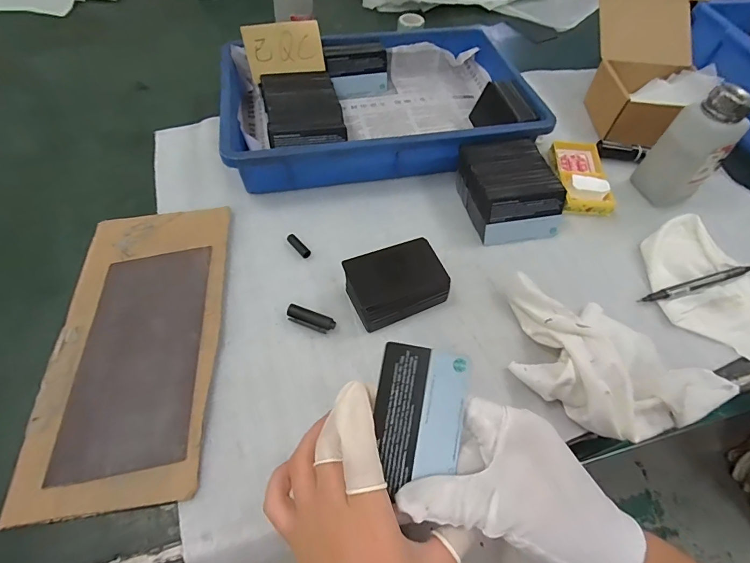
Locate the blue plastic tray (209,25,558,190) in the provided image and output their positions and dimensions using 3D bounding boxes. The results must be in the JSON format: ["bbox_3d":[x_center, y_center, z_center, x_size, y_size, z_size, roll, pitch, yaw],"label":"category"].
[{"bbox_3d":[0.002,-0.228,0.516,0.364,0.058,0.239,-9,58,-8],"label":"blue plastic tray"}]

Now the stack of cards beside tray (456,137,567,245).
[{"bbox_3d":[0.147,-0.100,0.445,0.087,0.051,0.104,-11,58,-10],"label":"stack of cards beside tray"}]

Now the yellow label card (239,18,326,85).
[{"bbox_3d":[-0.112,-0.289,0.505,0.092,0.058,0.005,-14,24,-8],"label":"yellow label card"}]

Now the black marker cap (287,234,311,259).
[{"bbox_3d":[-0.078,-0.036,0.418,0.010,0.007,0.031,-36,65,-23],"label":"black marker cap"}]

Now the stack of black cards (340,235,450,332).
[{"bbox_3d":[0.020,0.001,0.375,0.089,0.042,0.061,-20,60,-15],"label":"stack of black cards"}]

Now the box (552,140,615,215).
[{"bbox_3d":[0.247,-0.128,0.484,0.055,0.020,0.117,5,57,0],"label":"box"}]

